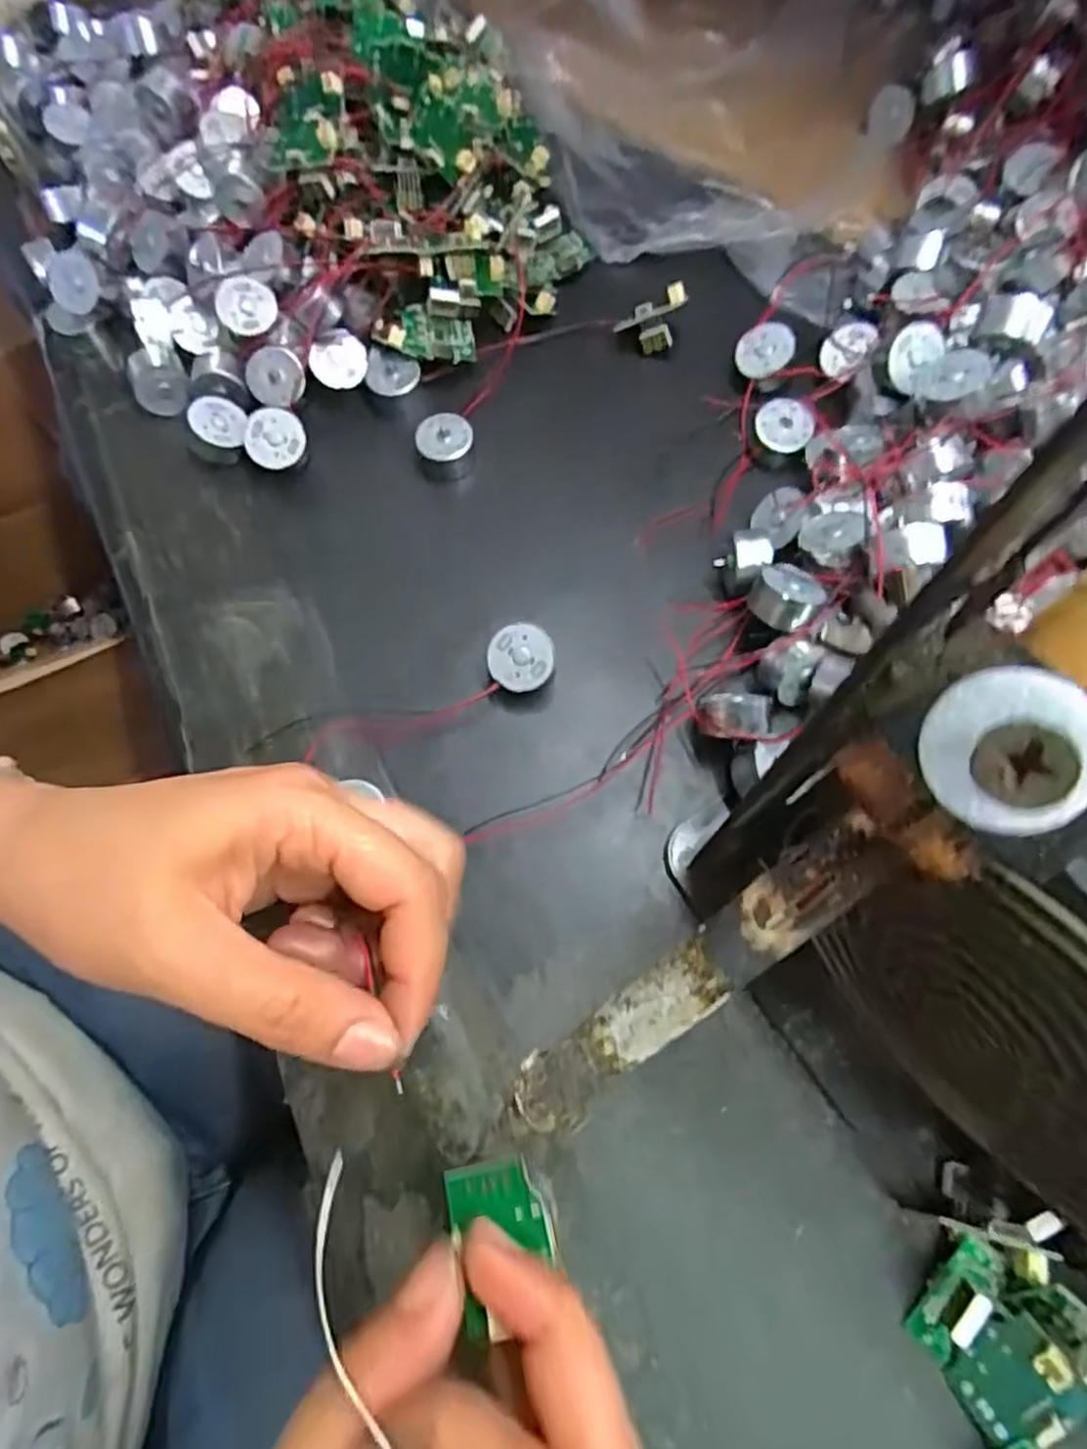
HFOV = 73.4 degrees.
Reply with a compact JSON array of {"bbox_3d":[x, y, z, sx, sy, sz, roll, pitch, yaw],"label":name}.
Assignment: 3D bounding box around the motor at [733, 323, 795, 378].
[{"bbox_3d":[0.093,-0.158,0.309,0.023,0.008,0.023,20,95,17],"label":"motor"}]

